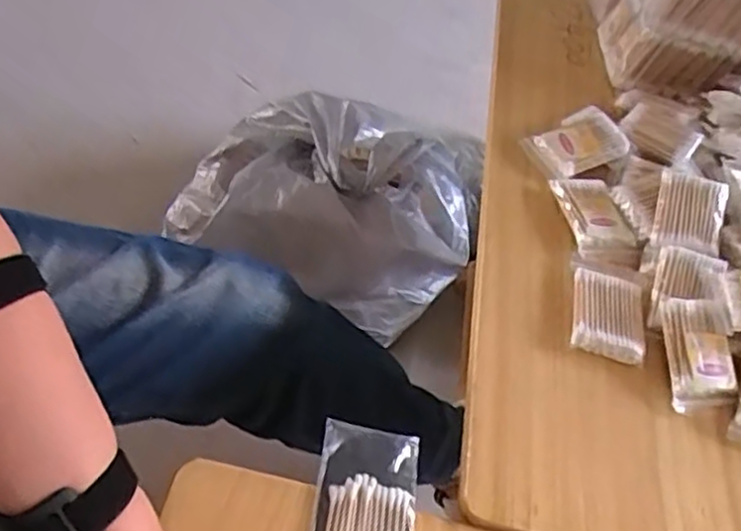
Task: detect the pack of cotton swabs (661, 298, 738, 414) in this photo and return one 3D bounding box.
[{"bbox_3d":[0.253,0.068,0.547,0.050,0.010,0.084,1,73,-2],"label":"pack of cotton swabs"}]

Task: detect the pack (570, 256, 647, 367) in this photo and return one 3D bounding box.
[{"bbox_3d":[0.194,0.031,0.573,0.061,0.019,0.092,15,51,-1],"label":"pack"}]

